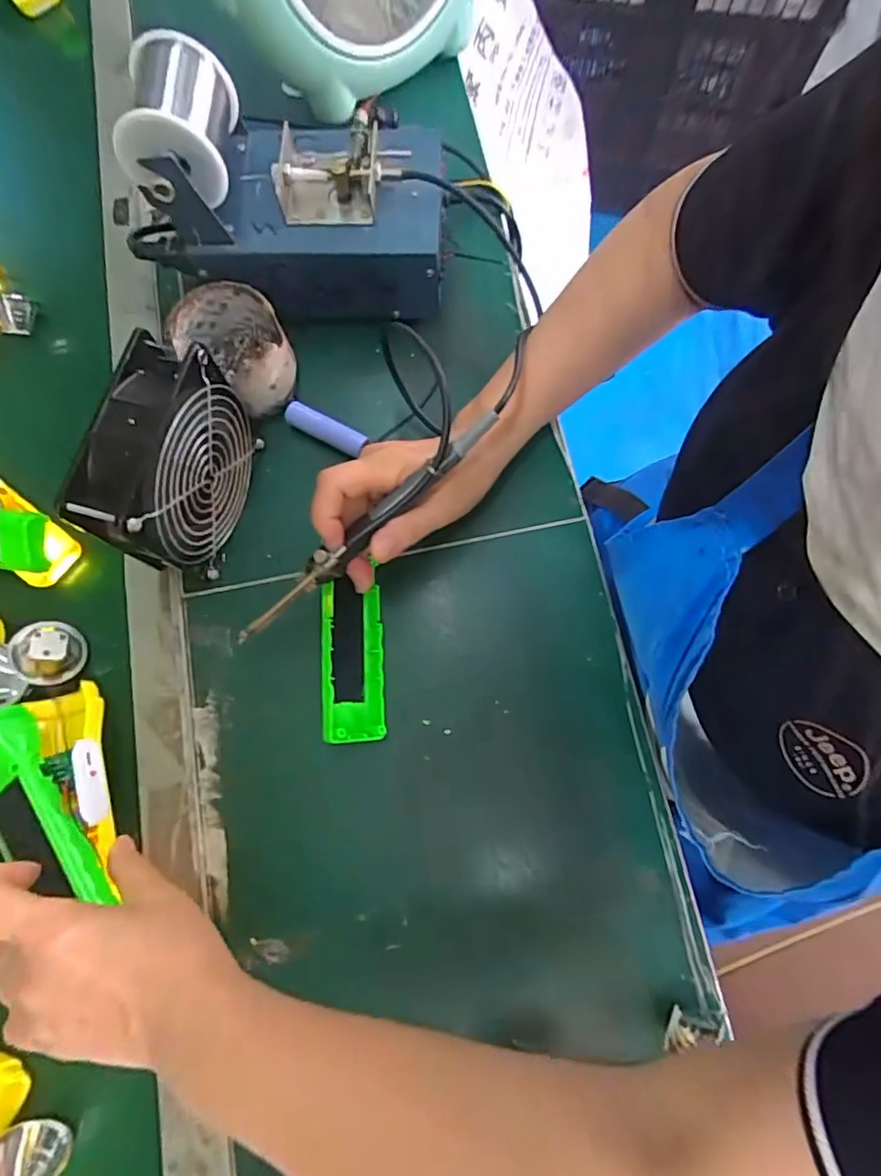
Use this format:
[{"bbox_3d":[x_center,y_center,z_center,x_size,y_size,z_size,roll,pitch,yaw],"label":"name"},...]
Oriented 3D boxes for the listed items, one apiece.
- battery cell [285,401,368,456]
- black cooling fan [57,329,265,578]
[{"bbox_3d":[-0.086,-0.120,0.419,0.065,0.017,0.018,28,80,9],"label":"battery cell"},{"bbox_3d":[-0.167,-0.072,0.354,0.047,0.117,0.123,13,78,6],"label":"black cooling fan"}]

